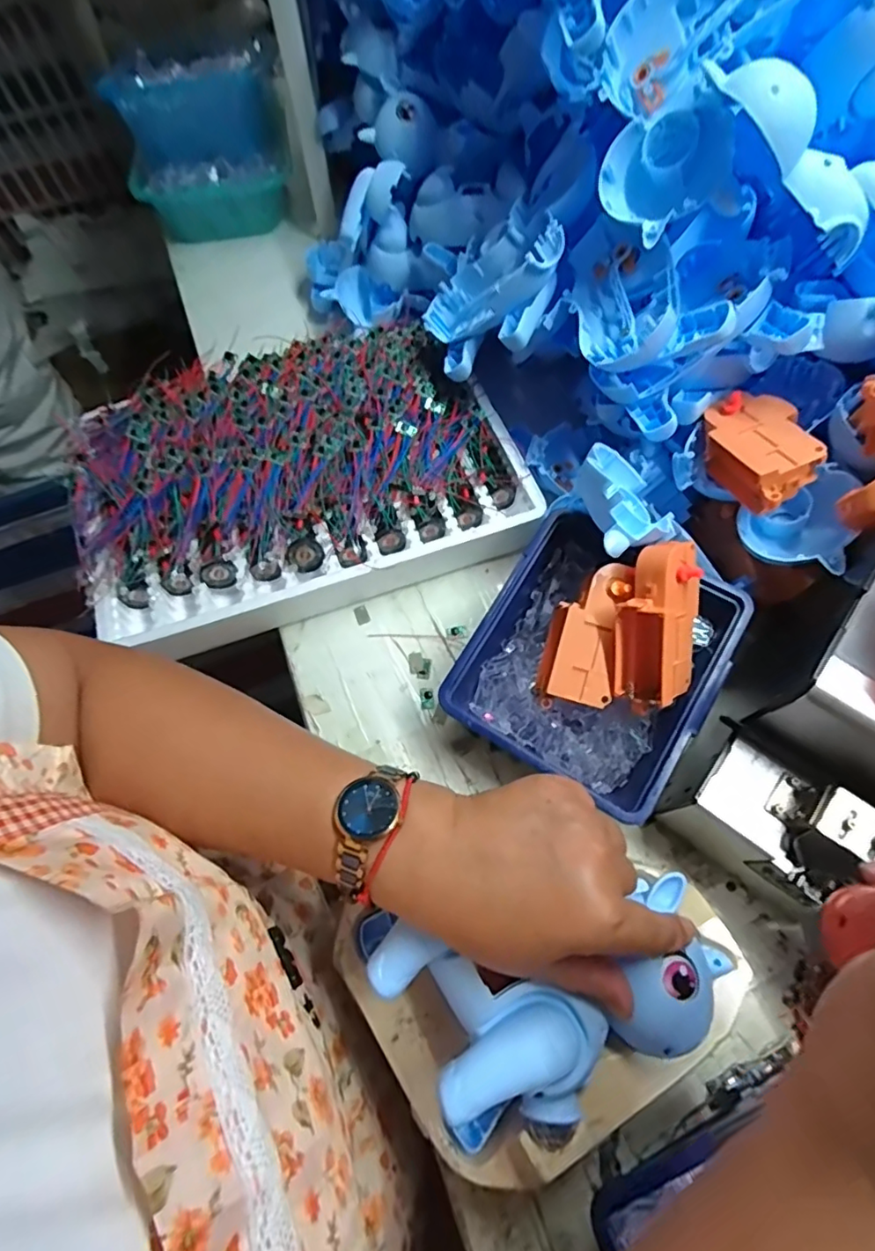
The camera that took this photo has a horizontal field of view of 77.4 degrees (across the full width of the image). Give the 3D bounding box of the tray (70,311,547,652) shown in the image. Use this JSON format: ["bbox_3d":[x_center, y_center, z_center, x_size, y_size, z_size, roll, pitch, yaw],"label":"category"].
[{"bbox_3d":[-0.117,-0.127,0.451,0.346,0.055,0.235,-20,65,-7],"label":"tray"}]

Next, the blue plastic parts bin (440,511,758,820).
[{"bbox_3d":[0.102,0.026,0.370,0.144,0.074,0.164,29,69,15],"label":"blue plastic parts bin"}]

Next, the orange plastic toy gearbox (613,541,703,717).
[{"bbox_3d":[0.134,0.000,0.339,0.046,0.040,0.097,-6,97,-37],"label":"orange plastic toy gearbox"}]

